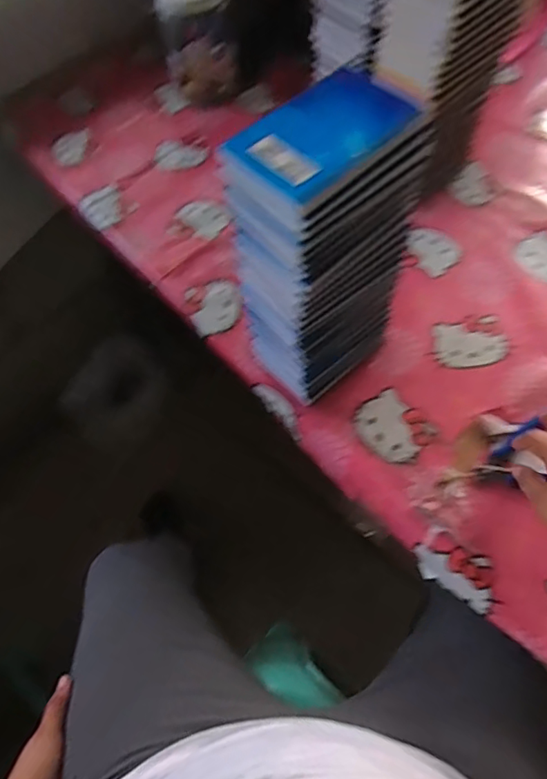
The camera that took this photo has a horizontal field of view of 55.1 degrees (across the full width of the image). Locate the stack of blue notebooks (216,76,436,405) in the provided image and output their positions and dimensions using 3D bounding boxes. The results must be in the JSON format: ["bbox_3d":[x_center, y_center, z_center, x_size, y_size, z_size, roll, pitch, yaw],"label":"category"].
[{"bbox_3d":[0.046,-0.115,0.490,0.135,0.292,0.094,-38,66,-15],"label":"stack of blue notebooks"}]

